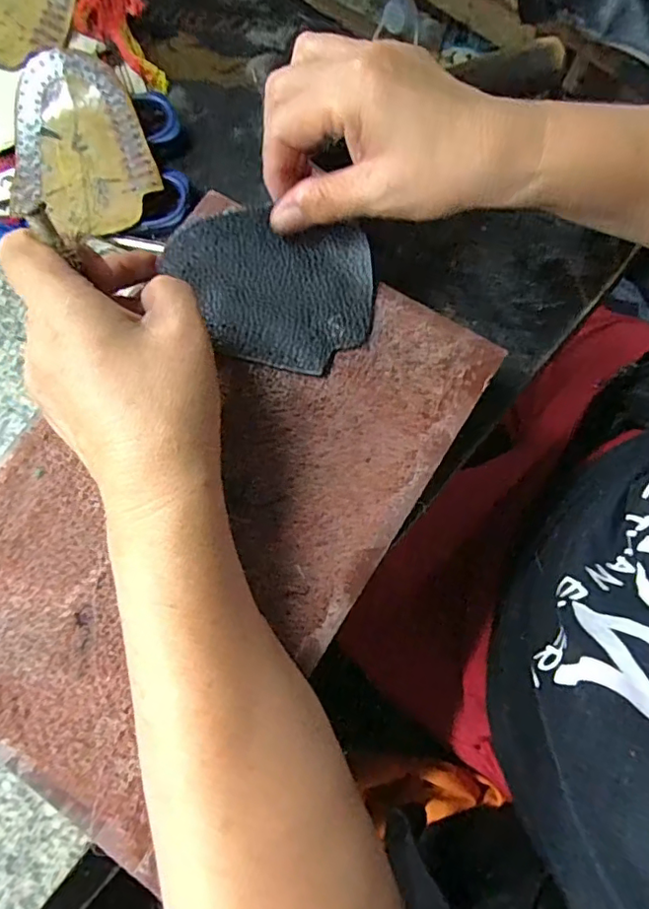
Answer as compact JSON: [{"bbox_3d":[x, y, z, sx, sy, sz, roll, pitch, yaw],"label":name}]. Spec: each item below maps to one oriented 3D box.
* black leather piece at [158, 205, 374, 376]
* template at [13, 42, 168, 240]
[{"bbox_3d":[-0.028,-0.084,0.276,0.103,0.015,0.076,10,75,1],"label":"black leather piece"},{"bbox_3d":[-0.152,-0.185,0.336,0.084,0.024,0.116,-20,77,-4],"label":"template"}]

